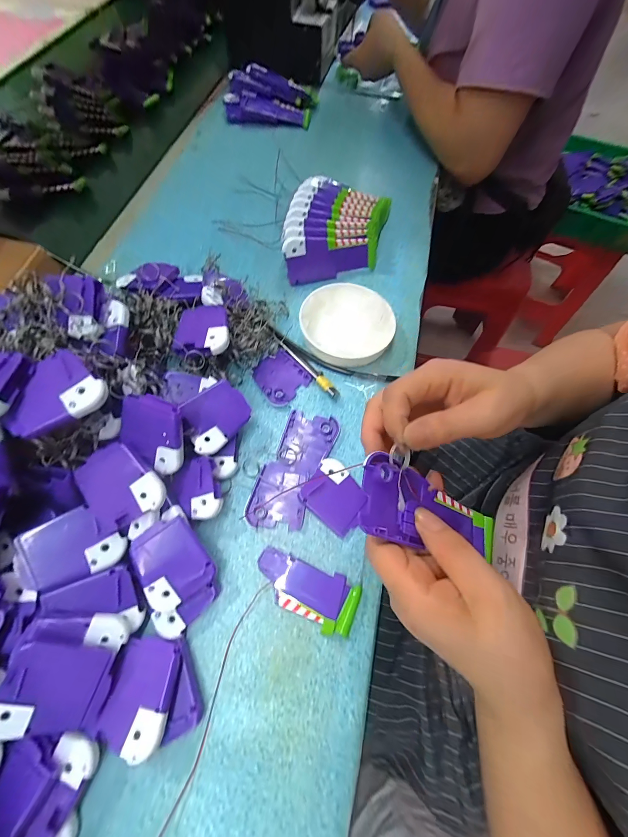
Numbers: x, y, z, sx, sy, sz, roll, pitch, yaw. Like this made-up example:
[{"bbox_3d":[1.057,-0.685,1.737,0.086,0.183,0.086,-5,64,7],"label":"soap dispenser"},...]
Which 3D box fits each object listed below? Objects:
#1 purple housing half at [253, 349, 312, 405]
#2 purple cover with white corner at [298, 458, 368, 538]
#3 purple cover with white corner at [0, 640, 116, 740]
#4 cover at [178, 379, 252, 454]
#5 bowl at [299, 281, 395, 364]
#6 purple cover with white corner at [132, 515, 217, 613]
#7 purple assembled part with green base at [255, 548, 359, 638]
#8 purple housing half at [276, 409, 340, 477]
[{"bbox_3d":[-0.038,-0.046,0.352,0.050,0.014,0.057,-36,72,-17],"label":"purple housing half"},{"bbox_3d":[0.021,0.072,0.297,0.057,0.011,0.052,38,69,13],"label":"purple cover with white corner"},{"bbox_3d":[-0.169,0.174,0.203,0.056,0.006,0.049,27,67,-22],"label":"purple cover with white corner"},{"bbox_3d":[-0.090,-0.002,0.292,0.060,0.006,0.049,-36,101,-20],"label":"cover"},{"bbox_3d":[0.038,-0.109,0.366,0.102,0.025,0.102,1,66,-3],"label":"bowl"},{"bbox_3d":[-0.112,0.112,0.248,0.050,0.006,0.061,-35,86,-12],"label":"purple cover with white corner"},{"bbox_3d":[-0.007,0.143,0.266,0.089,0.011,0.040,23,67,7],"label":"purple assembled part with green base"},{"bbox_3d":[-0.007,0.024,0.319,0.051,0.007,0.062,18,66,5],"label":"purple housing half"}]

